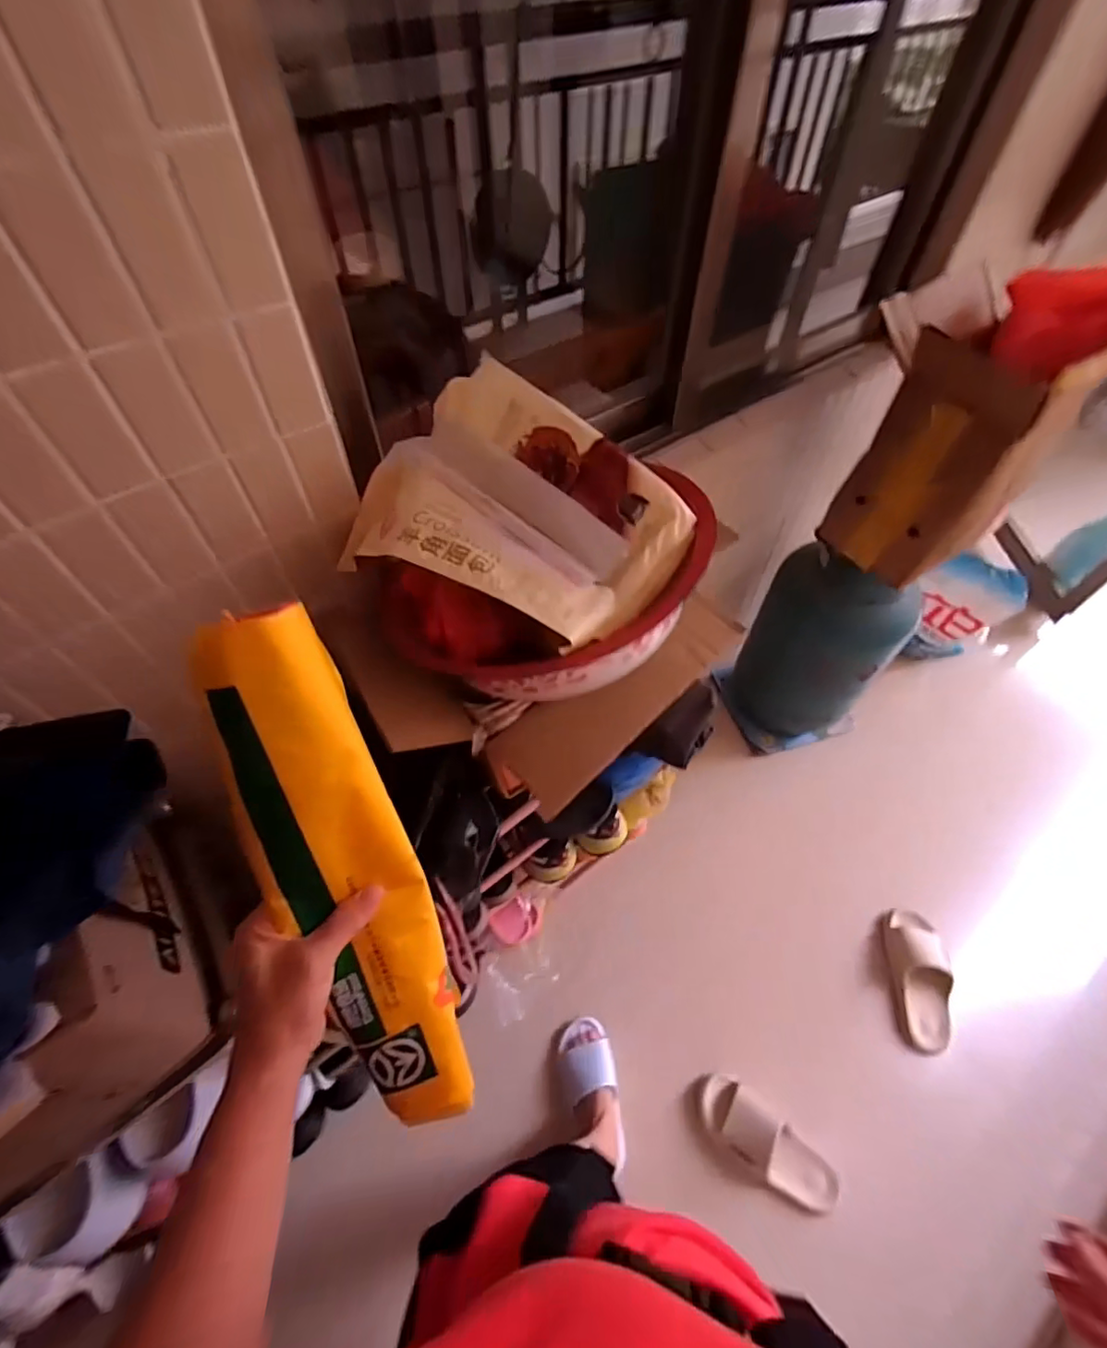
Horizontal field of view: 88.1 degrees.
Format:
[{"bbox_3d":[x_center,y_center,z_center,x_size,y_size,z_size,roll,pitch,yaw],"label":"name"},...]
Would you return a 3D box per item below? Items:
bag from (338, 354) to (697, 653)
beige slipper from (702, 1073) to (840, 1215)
[{"bbox_3d":[-0.045,-0.155,0.546,0.297,0.109,0.235,30,63,19],"label":"bag"},{"bbox_3d":[0.392,0.854,1.036,0.264,0.080,0.097,36,65,21],"label":"beige slipper"}]

